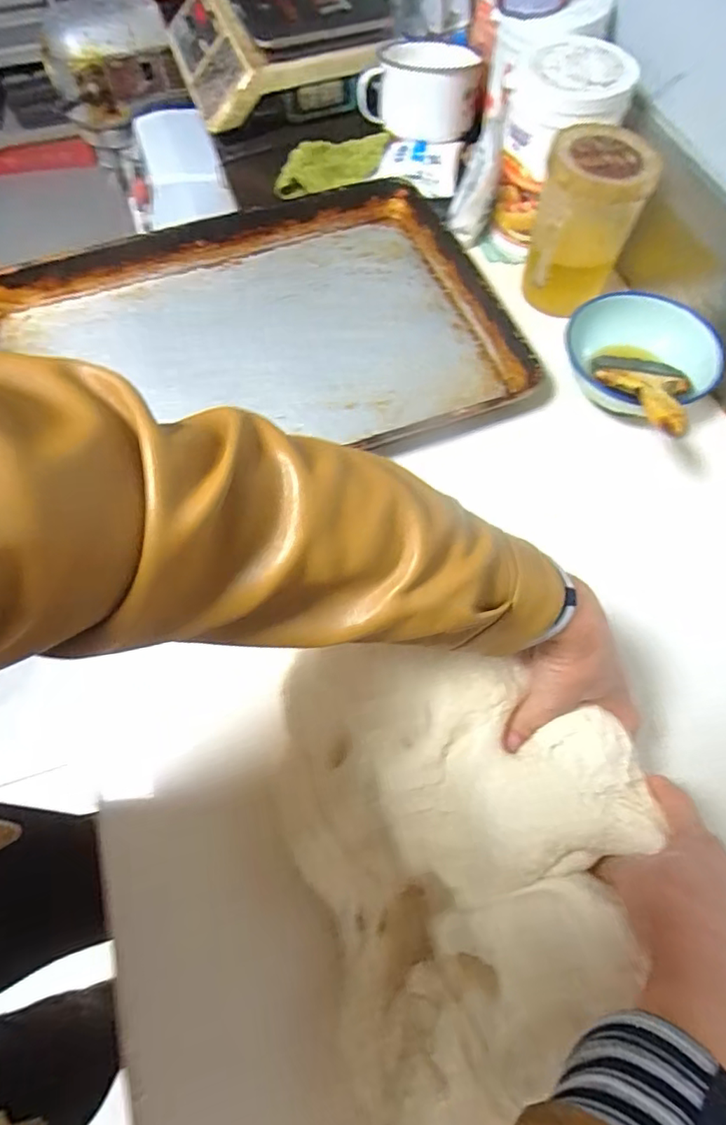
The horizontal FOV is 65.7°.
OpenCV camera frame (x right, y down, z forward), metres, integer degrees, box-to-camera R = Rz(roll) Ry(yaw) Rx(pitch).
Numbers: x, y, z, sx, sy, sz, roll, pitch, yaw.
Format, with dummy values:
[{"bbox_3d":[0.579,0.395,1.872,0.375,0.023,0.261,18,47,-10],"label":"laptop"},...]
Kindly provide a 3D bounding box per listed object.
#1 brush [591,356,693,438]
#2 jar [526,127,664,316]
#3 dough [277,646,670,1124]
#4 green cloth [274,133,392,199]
[{"bbox_3d":[0.286,-0.167,0.553,0.090,0.019,0.193,7,37,4],"label":"brush"},{"bbox_3d":[0.251,-0.383,0.647,0.108,0.159,0.116,0,65,1],"label":"jar"},{"bbox_3d":[0.072,0.190,0.384,0.245,0.090,0.308,-11,65,-4],"label":"dough"},{"bbox_3d":[-0.047,-0.584,0.821,0.180,0.027,0.086,-24,67,-10],"label":"green cloth"}]

